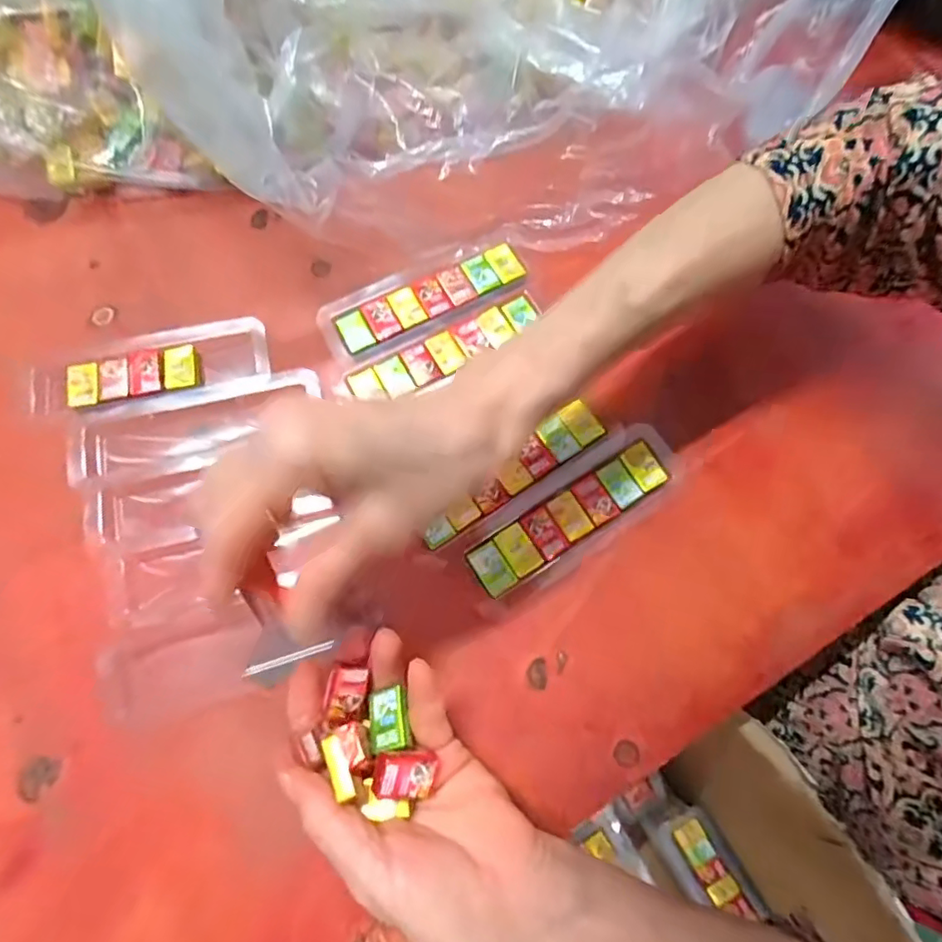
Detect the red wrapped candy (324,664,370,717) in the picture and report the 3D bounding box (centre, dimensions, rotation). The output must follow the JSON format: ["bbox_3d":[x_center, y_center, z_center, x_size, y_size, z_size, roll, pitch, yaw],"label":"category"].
[{"bbox_3d":[-0.055,0.096,0.239,0.015,0.008,0.021,14,74,3],"label":"red wrapped candy"}]

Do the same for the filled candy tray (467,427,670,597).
[{"bbox_3d":[0.057,0.021,0.299,0.127,0.007,0.042,-35,77,-10],"label":"filled candy tray"}]

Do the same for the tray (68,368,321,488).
[{"bbox_3d":[-0.152,-0.023,0.305,0.135,0.006,0.046,-16,75,-5],"label":"tray"}]

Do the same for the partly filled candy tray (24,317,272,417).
[{"bbox_3d":[-0.183,-0.058,0.315,0.129,0.011,0.041,-15,75,-5],"label":"partly filled candy tray"}]

